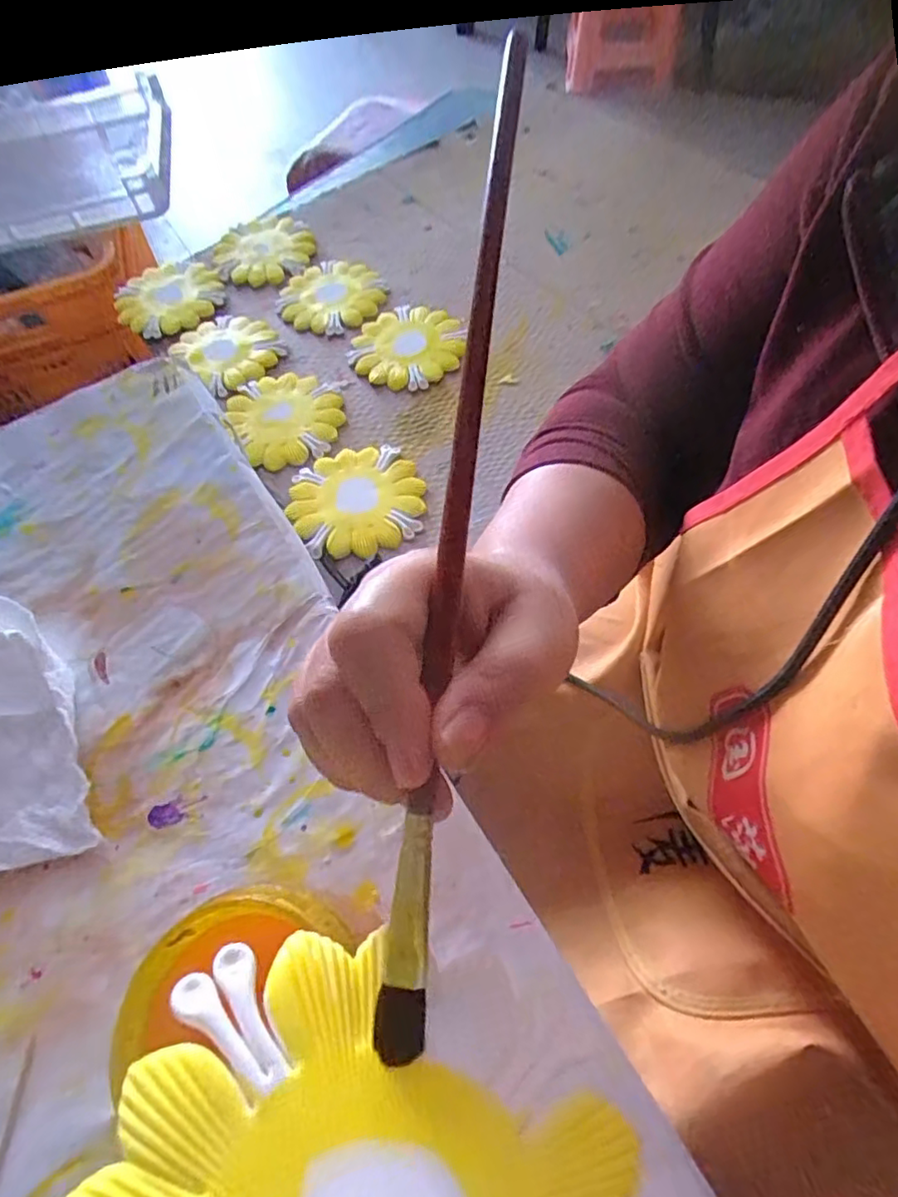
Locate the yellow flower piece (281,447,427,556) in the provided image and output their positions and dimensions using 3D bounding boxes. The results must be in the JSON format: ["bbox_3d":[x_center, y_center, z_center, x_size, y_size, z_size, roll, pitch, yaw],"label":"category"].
[{"bbox_3d":[-0.086,-0.093,0.557,0.121,0.012,0.123,-2,62,3],"label":"yellow flower piece"}]

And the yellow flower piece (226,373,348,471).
[{"bbox_3d":[-0.166,-0.184,0.624,0.125,0.015,0.124,-14,62,-4],"label":"yellow flower piece"}]

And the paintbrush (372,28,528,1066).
[{"bbox_3d":[0.004,-0.027,0.167,0.011,0.007,0.281,6,82,7],"label":"paintbrush"}]

